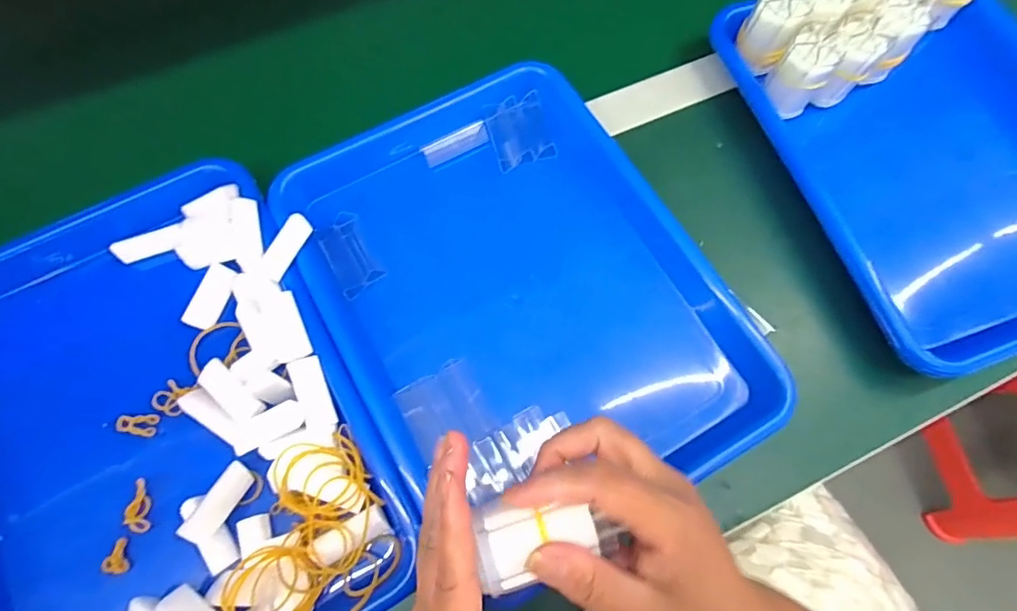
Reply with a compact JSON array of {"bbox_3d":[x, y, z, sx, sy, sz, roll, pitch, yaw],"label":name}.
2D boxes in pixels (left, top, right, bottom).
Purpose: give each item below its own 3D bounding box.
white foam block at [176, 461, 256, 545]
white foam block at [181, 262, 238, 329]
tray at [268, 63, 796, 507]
[{"bbox_3d":[-0.174,0.119,0.311,0.014,0.017,0.047,24,52,7],"label":"white foam block"},{"bbox_3d":[-0.209,-0.007,0.361,0.015,0.011,0.046,18,71,5],"label":"white foam block"},{"bbox_3d":[0.005,-0.011,0.374,0.253,0.040,0.338,-33,75,-12],"label":"tray"}]

